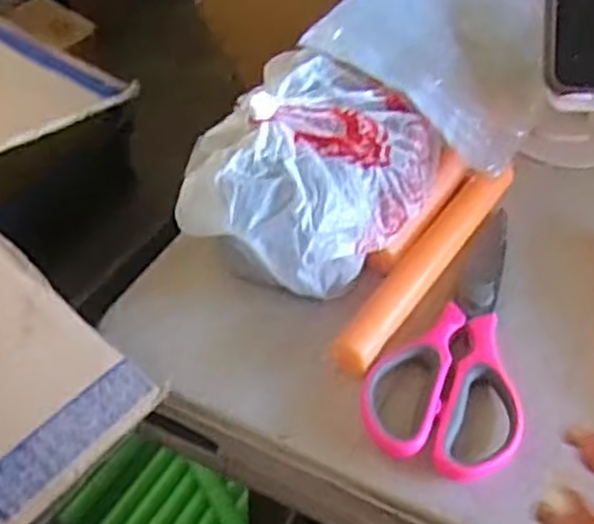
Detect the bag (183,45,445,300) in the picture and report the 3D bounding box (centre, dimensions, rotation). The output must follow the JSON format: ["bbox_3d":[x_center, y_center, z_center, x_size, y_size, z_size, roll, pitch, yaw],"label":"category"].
[{"bbox_3d":[0.011,-0.047,0.458,0.110,0.072,0.153,17,45,14],"label":"bag"}]

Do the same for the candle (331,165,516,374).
[{"bbox_3d":[0.074,-0.002,0.454,0.027,0.024,0.172,28,49,23],"label":"candle"}]

